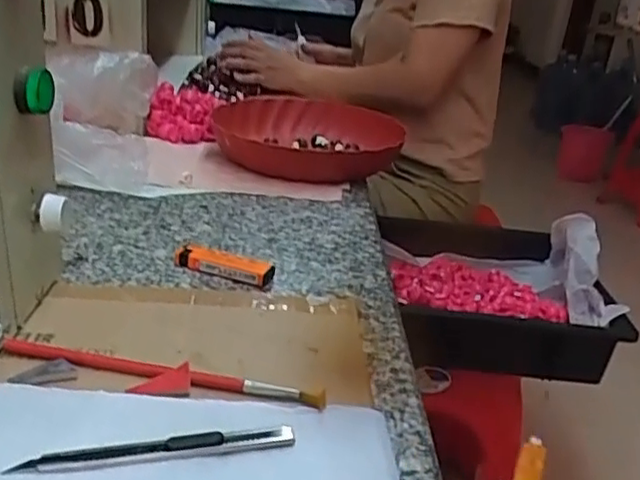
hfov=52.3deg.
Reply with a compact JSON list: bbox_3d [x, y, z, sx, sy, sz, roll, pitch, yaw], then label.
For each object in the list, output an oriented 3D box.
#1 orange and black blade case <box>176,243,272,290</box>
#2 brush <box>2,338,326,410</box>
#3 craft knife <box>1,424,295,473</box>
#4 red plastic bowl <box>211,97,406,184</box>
[{"bbox_3d":[-0.078,0.019,0.530,0.082,0.015,0.022,14,24,15],"label":"orange and black blade case"},{"bbox_3d":[-0.094,0.077,0.384,0.194,0.011,0.013,10,23,7],"label":"brush"},{"bbox_3d":[-0.080,0.103,0.326,0.133,0.008,0.013,1,24,-15],"label":"craft knife"},{"bbox_3d":[-0.020,-0.123,0.818,0.216,0.061,0.231,4,23,-8],"label":"red plastic bowl"}]

